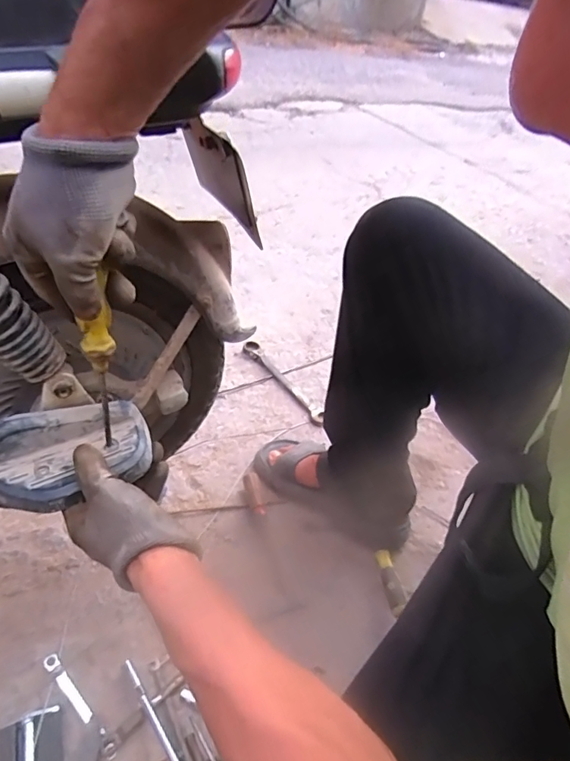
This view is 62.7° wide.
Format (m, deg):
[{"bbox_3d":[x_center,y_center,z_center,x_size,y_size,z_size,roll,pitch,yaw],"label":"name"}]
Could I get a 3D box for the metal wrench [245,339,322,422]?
[{"bbox_3d":[-0.003,-0.003,1.051,0.040,0.013,0.287,-21,48,-30],"label":"metal wrench"}]

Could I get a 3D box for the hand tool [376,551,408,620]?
[{"bbox_3d":[0.157,0.308,0.709,0.027,0.028,0.100,-3,41,-12],"label":"hand tool"}]

